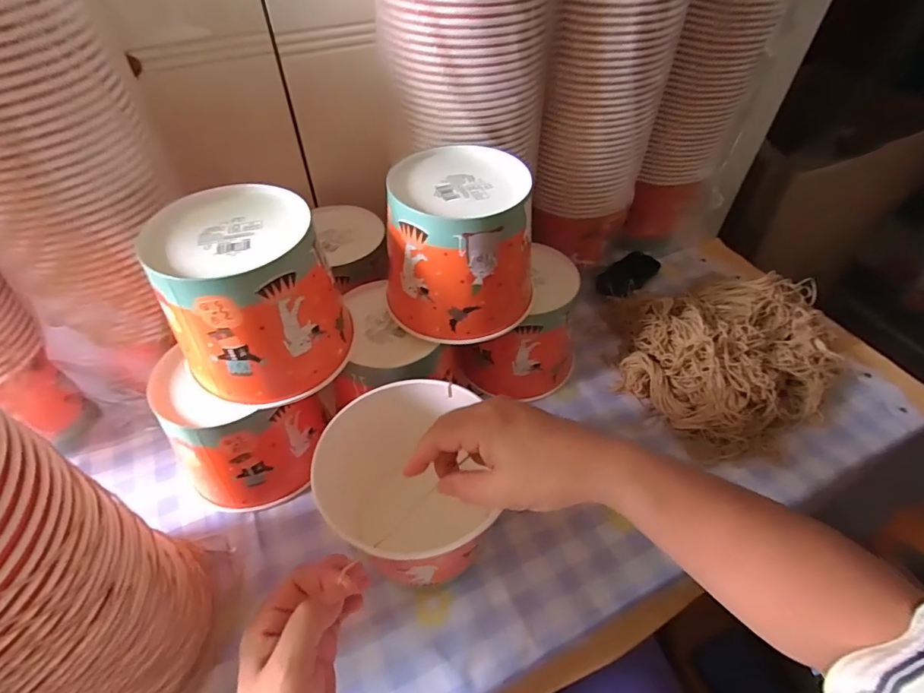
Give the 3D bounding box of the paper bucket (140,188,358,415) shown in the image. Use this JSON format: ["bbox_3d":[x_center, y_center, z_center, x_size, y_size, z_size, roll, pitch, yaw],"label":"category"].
[{"bbox_3d":[-0.183,-0.043,0.428,0.136,0.139,0.141,-23,53,-19],"label":"paper bucket"}]

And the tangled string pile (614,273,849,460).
[{"bbox_3d":[0.357,0.013,0.595,0.298,0.074,0.200,-20,51,-18],"label":"tangled string pile"}]

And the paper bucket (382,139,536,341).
[{"bbox_3d":[-0.003,-0.098,0.479,0.136,0.143,0.132,0,49,0],"label":"paper bucket"}]

